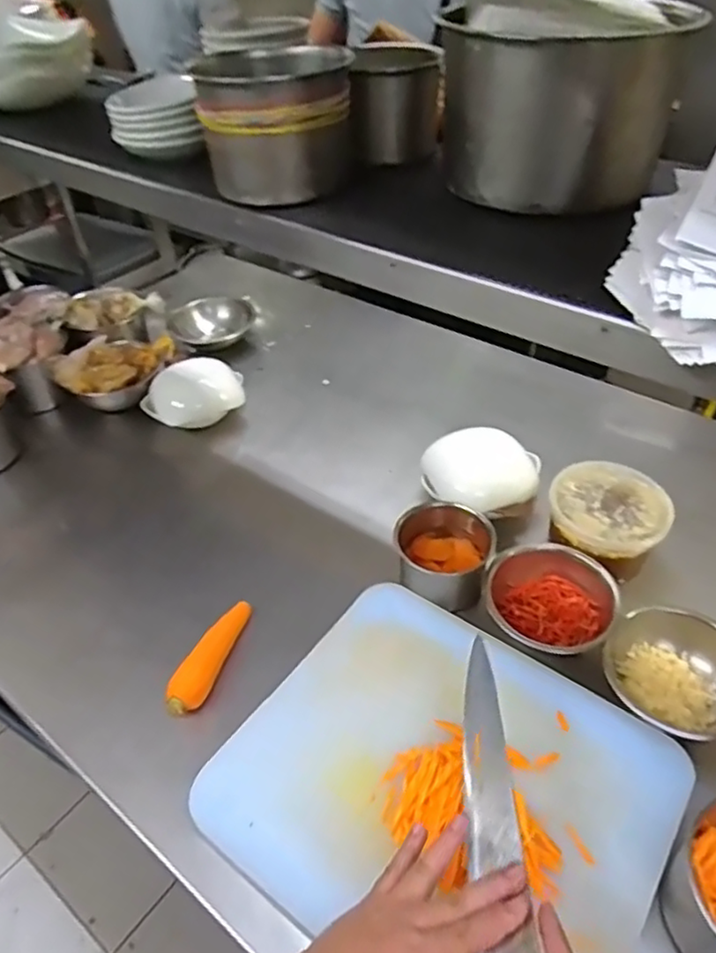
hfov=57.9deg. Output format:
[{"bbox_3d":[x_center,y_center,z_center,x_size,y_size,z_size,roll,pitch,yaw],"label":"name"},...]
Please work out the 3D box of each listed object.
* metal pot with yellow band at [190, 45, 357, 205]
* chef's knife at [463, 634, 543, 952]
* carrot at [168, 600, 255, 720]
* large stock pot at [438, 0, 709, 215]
[{"bbox_3d":[-0.069,-0.302,0.553,0.123,0.097,0.101,-1,41,1],"label":"metal pot with yellow band"},{"bbox_3d":[0.103,0.290,0.469,0.039,0.026,0.401,0,36,3],"label":"chef's knife"},{"bbox_3d":[-0.167,0.202,0.757,0.036,0.035,0.162,12,44,16],"label":"carrot"},{"bbox_3d":[0.170,-0.307,0.527,0.167,0.131,0.152,15,44,19],"label":"large stock pot"}]

